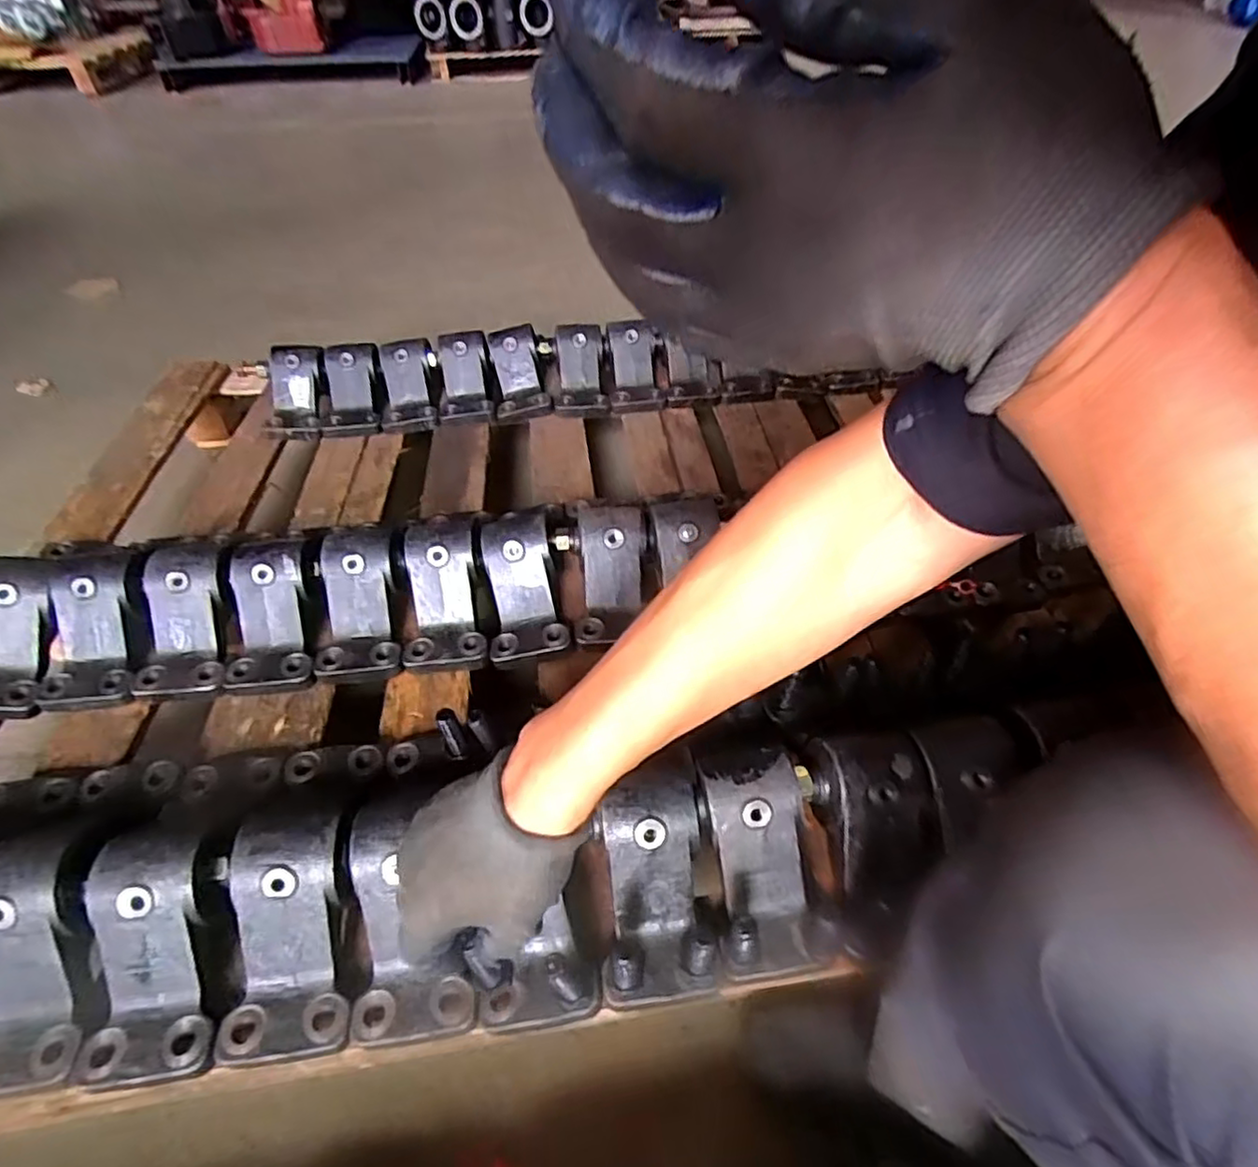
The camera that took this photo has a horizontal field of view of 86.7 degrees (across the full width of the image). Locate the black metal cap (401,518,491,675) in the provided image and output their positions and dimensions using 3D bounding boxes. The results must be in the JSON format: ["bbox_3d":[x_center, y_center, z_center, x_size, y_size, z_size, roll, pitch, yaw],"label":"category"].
[{"bbox_3d":[-0.186,0.010,0.670,0.079,0.033,0.153,-4,84,-4],"label":"black metal cap"}]

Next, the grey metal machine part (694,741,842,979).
[{"bbox_3d":[0.094,0.195,0.486,0.075,0.038,0.153,-8,77,-8],"label":"grey metal machine part"}]

